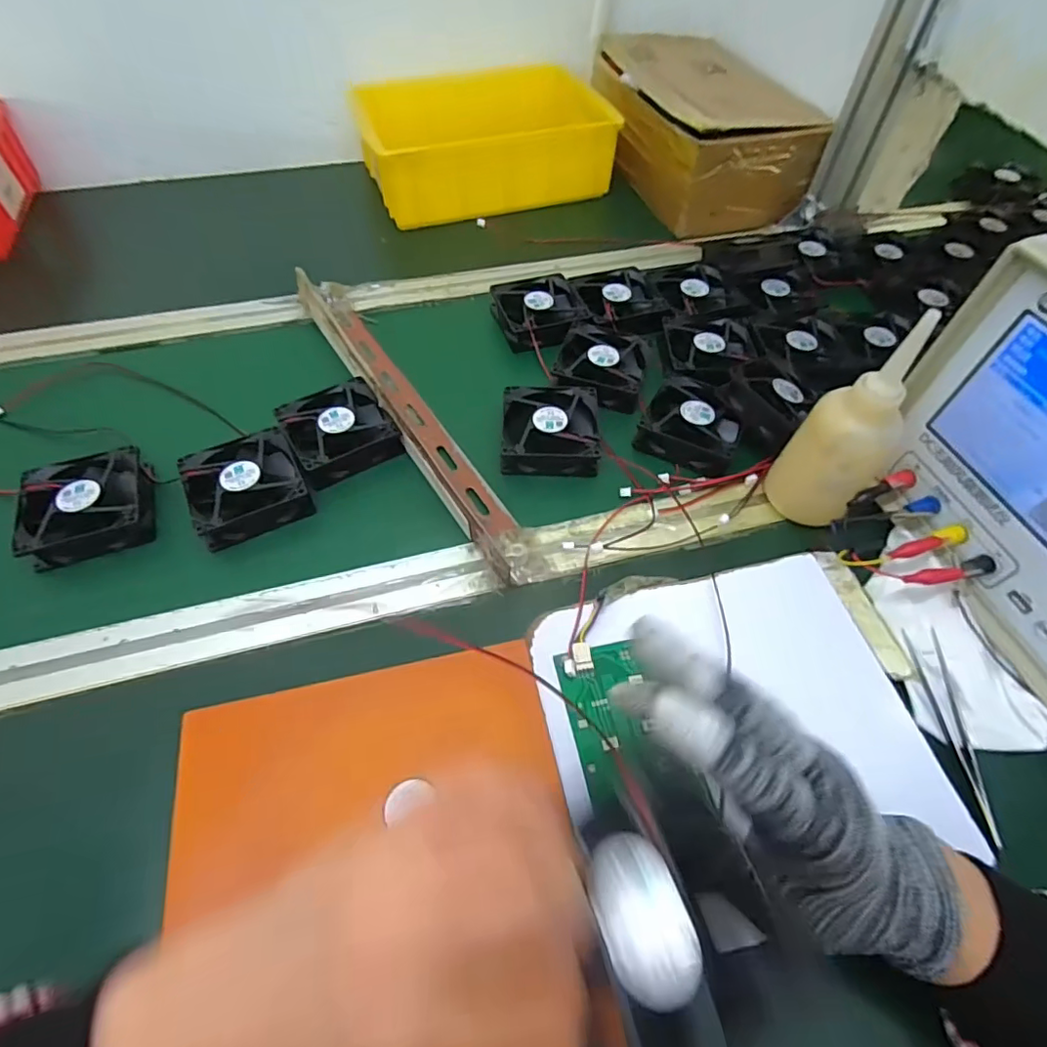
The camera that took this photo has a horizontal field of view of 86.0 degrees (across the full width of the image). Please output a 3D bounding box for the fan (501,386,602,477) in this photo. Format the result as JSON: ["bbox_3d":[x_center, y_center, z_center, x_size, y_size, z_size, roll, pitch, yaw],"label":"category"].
[{"bbox_3d":[0.022,-0.079,0.467,0.079,0.023,0.076,0,55,0],"label":"fan"}]

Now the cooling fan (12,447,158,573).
[{"bbox_3d":[-0.322,-0.014,0.414,0.084,0.026,0.082,-21,57,-15],"label":"cooling fan"}]

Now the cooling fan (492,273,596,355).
[{"bbox_3d":[0.017,-0.207,0.560,0.083,0.032,0.090,-12,55,-8],"label":"cooling fan"}]

